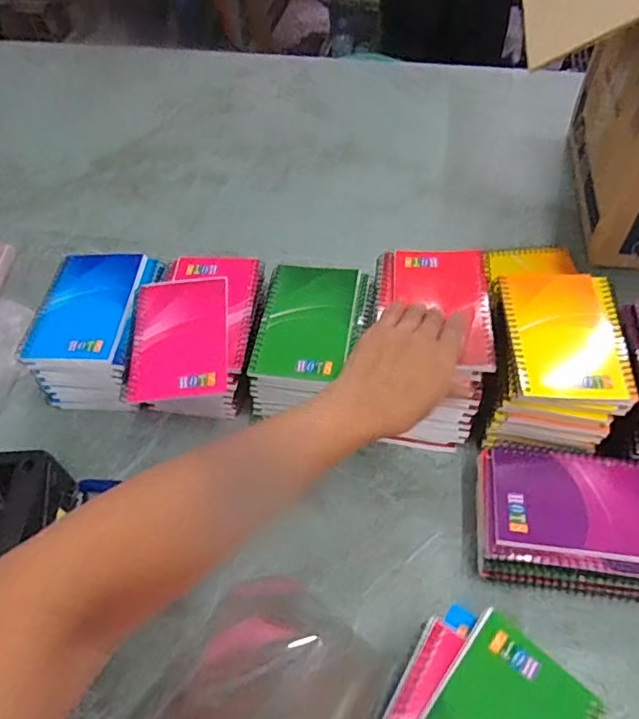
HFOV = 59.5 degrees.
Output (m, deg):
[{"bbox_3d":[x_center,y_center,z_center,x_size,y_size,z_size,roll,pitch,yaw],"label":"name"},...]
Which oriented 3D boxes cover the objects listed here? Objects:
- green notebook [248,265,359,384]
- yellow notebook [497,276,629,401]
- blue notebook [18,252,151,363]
[{"bbox_3d":[-0.011,-0.036,0.505,0.082,0.010,0.126,5,54,7],"label":"green notebook"},{"bbox_3d":[0.198,-0.023,0.464,0.086,0.014,0.129,1,54,4],"label":"yellow notebook"},{"bbox_3d":[-0.223,-0.052,0.531,0.088,0.015,0.127,5,61,1],"label":"blue notebook"}]

